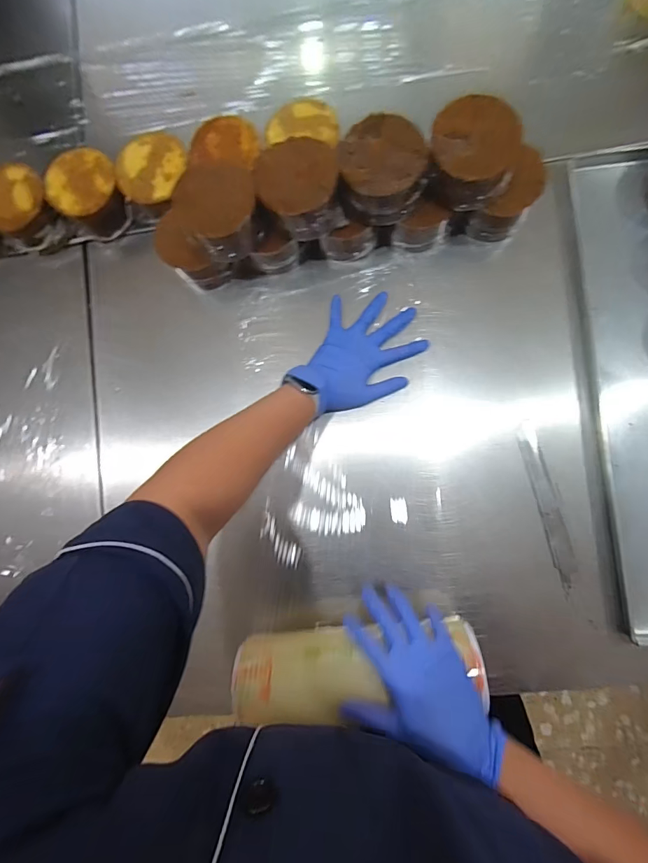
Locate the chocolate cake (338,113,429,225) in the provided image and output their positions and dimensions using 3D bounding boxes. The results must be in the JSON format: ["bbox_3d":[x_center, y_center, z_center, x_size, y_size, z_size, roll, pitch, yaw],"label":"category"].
[{"bbox_3d":[0.063,-0.302,0.460,0.090,0.054,0.092,-1,85,6],"label":"chocolate cake"}]

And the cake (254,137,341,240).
[{"bbox_3d":[-0.029,-0.288,0.475,0.090,0.054,0.086,1,85,6],"label":"cake"}]

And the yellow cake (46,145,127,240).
[{"bbox_3d":[-0.324,-0.331,0.566,0.100,0.067,0.098,44,90,8],"label":"yellow cake"}]

